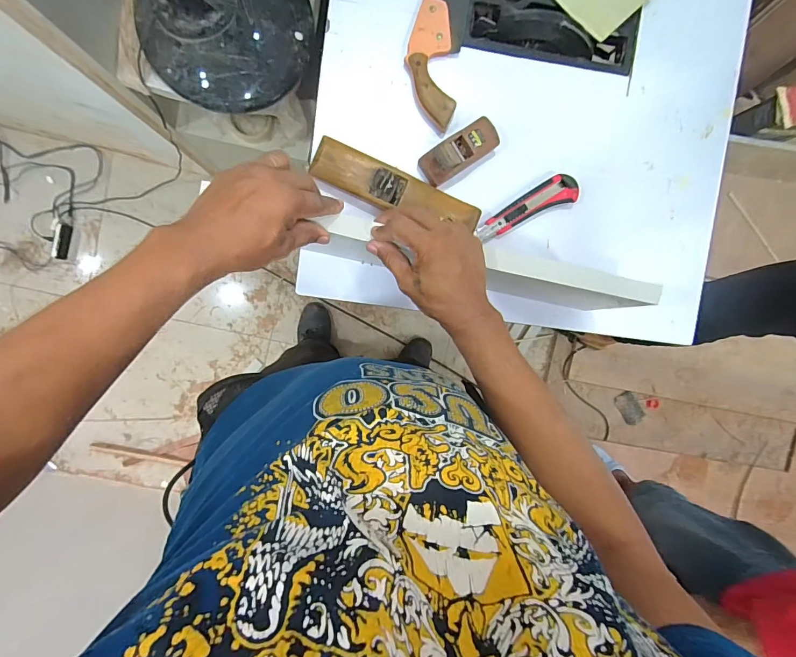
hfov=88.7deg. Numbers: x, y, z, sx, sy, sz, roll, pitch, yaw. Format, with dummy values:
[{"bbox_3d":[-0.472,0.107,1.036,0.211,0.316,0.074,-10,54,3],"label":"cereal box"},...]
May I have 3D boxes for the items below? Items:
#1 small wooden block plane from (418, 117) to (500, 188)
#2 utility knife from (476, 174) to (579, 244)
[{"bbox_3d":[0.086,-0.243,0.557,0.110,0.038,0.049,-34,95,-1],"label":"small wooden block plane"},{"bbox_3d":[0.185,-0.170,0.580,0.151,0.019,0.041,-30,95,-2],"label":"utility knife"}]

